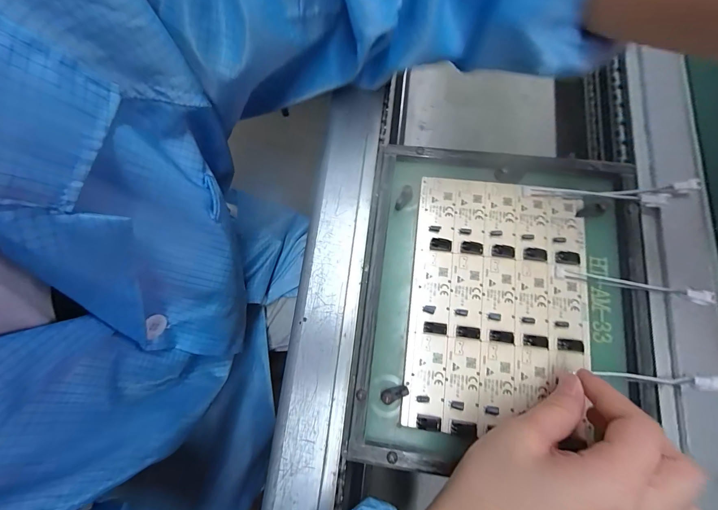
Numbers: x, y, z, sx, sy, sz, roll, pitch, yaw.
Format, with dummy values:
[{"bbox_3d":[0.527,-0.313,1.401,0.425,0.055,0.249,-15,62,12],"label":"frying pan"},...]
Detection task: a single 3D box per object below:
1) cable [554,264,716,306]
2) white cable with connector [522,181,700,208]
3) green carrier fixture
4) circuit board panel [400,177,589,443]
[{"bbox_3d":[0.199,0.021,0.227,0.098,0.005,0.009,11,76,17],"label":"cable"},{"bbox_3d":[0.197,-0.047,0.245,0.121,0.021,0.019,4,74,-1],"label":"white cable with connector"},{"bbox_3d":[0.102,0.032,0.235,0.196,0.019,0.235,6,76,2],"label":"green carrier fixture"},{"bbox_3d":[0.105,0.034,0.236,0.126,0.007,0.191,6,76,5],"label":"circuit board panel"}]

